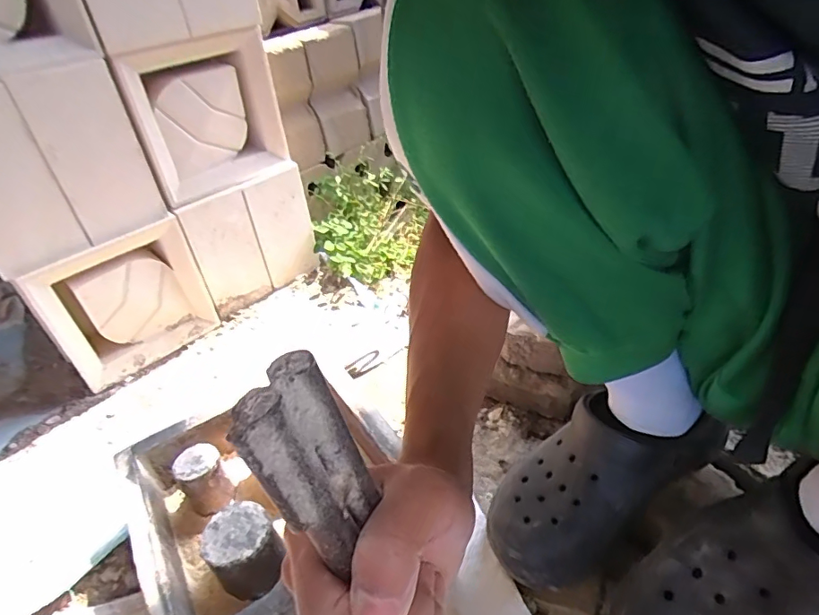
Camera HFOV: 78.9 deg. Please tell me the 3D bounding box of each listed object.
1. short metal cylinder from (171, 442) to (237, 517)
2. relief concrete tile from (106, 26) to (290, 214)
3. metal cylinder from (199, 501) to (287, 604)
[{"bbox_3d":[-0.206,0.171,0.502,0.040,0.056,0.045,-31,42,-24],"label":"short metal cylinder"},{"bbox_3d":[-0.294,-0.277,0.726,0.208,0.192,0.068,-35,44,-28],"label":"relief concrete tile"},{"bbox_3d":[-0.146,0.214,0.439,0.055,0.059,0.055,-7,38,5],"label":"metal cylinder"}]

